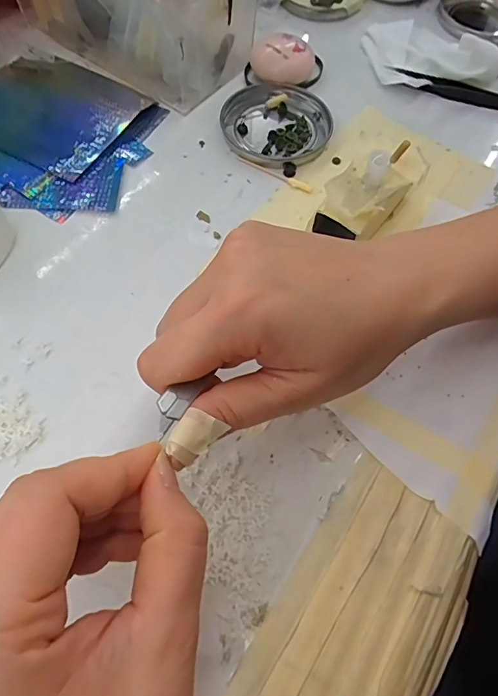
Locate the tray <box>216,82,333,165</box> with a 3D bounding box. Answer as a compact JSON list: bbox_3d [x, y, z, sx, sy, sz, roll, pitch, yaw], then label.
[{"bbox_3d":[0.018,-0.163,0.333,0.078,0.010,0.075,1,64,-2],"label":"tray"}]

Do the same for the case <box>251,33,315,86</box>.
[{"bbox_3d":[0.025,-0.221,0.352,0.044,0.024,0.034,29,66,11],"label":"case"}]

